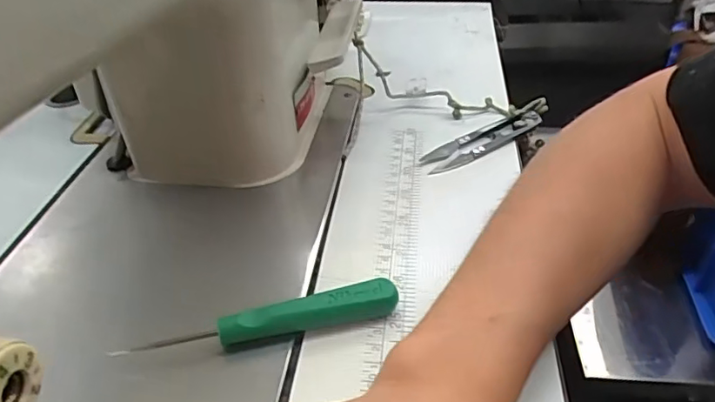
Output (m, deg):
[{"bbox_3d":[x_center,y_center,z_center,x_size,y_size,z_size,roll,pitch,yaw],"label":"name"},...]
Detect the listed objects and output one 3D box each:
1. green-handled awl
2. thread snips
[{"bbox_3d":[-0.043,0.061,0.264,0.129,0.017,0.014,-12,38,-13],"label":"green-handled awl"},{"bbox_3d":[0.094,-0.049,0.396,0.112,0.013,0.025,-22,42,-24],"label":"thread snips"}]

